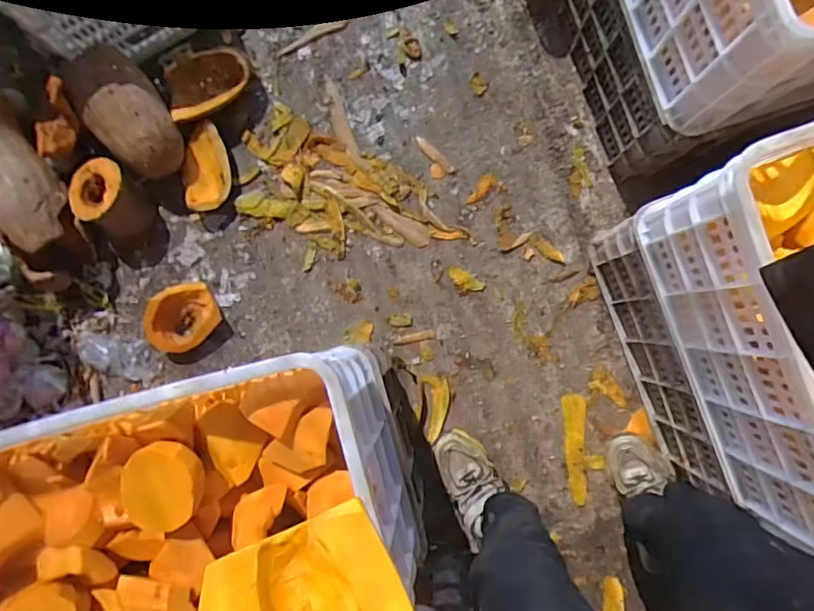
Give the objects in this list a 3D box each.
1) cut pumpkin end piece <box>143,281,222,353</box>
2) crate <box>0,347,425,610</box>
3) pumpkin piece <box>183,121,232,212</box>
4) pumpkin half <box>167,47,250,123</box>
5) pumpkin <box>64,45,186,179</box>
[{"bbox_3d":[-0.444,0.022,1.065,0.146,0.071,0.111,-38,86,1],"label":"cut pumpkin end piece"},{"bbox_3d":[-0.284,0.270,0.686,0.541,0.263,0.325,-15,87,2],"label":"crate"},{"bbox_3d":[-0.401,-0.273,1.089,0.086,0.050,0.167,-5,87,3],"label":"pumpkin piece"},{"bbox_3d":[-0.388,-0.431,1.064,0.173,0.059,0.125,-26,61,-17],"label":"pumpkin half"},{"bbox_3d":[-0.531,-0.374,1.041,0.150,0.119,0.251,-43,86,1],"label":"pumpkin"}]

